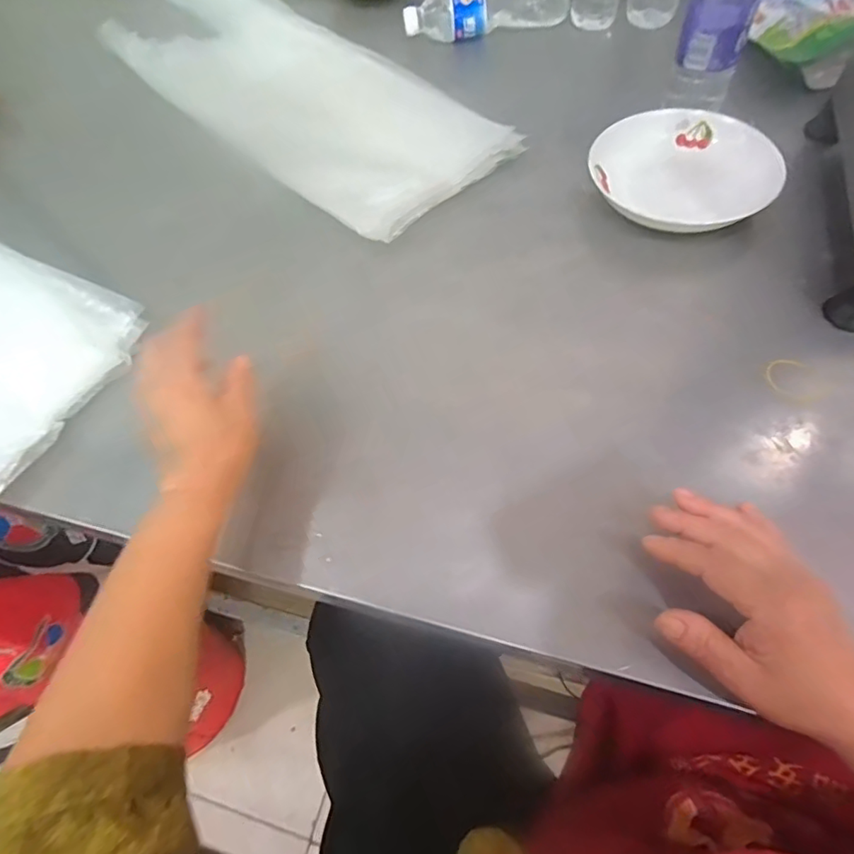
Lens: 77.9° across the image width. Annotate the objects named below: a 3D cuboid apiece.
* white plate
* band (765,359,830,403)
[{"bbox_3d":[0.274,-0.261,0.545,0.173,0.044,0.173,-2,60,4],"label":"white plate"},{"bbox_3d":[0.305,-0.038,0.434,0.047,0.007,0.037,24,65,18],"label":"band"}]

